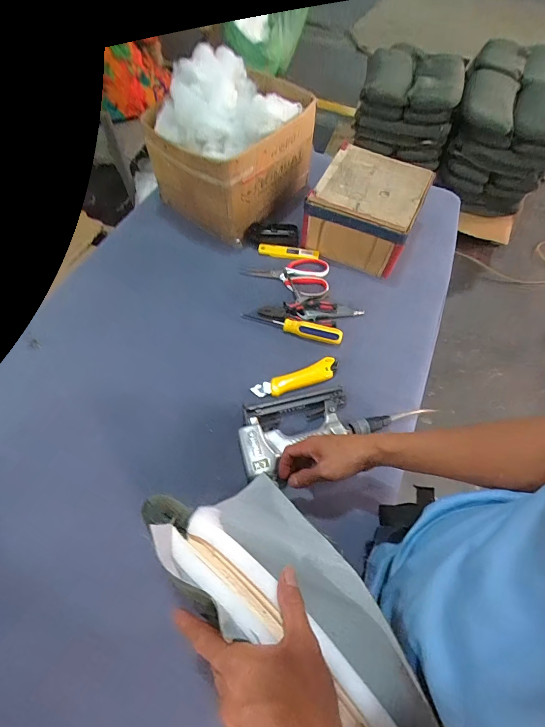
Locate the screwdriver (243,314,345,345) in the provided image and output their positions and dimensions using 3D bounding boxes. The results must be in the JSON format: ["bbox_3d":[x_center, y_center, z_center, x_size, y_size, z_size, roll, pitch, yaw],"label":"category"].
[{"bbox_3d":[0.038,-0.075,0.674,0.197,0.022,0.030,16,63,9],"label":"screwdriver"}]

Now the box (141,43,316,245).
[{"bbox_3d":[-0.072,-0.476,0.759,0.260,0.247,0.310,35,67,17],"label":"box"}]

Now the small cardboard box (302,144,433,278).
[{"bbox_3d":[0.204,-0.329,0.754,0.212,0.132,0.216,23,64,12],"label":"small cardboard box"}]

